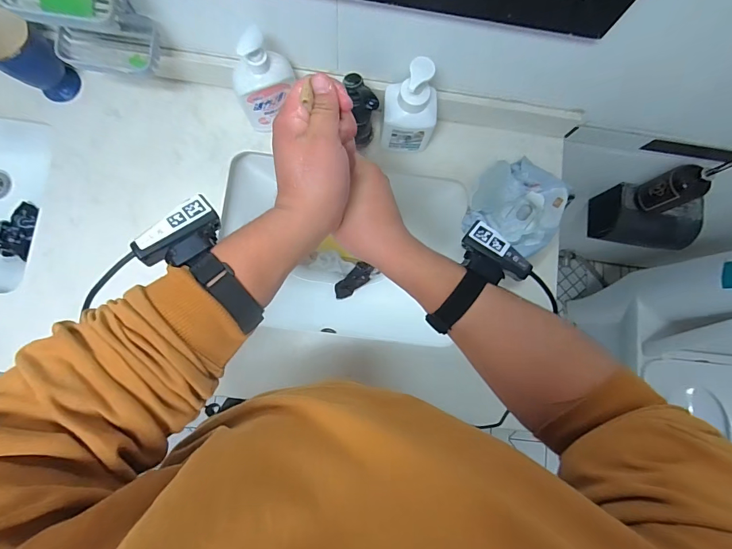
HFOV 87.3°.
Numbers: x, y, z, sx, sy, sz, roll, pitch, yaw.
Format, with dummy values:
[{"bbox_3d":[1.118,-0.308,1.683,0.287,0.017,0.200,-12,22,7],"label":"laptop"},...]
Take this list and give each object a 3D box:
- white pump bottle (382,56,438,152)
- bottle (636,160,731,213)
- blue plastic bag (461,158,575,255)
[{"bbox_3d":[0.072,-0.267,0.607,0.085,0.166,0.071,1,82,-3],"label":"white pump bottle"},{"bbox_3d":[0.664,-0.190,0.779,0.059,0.243,0.078,-7,83,-5],"label":"bottle"},{"bbox_3d":[0.266,-0.117,0.679,0.156,0.058,0.171,27,81,0],"label":"blue plastic bag"}]

